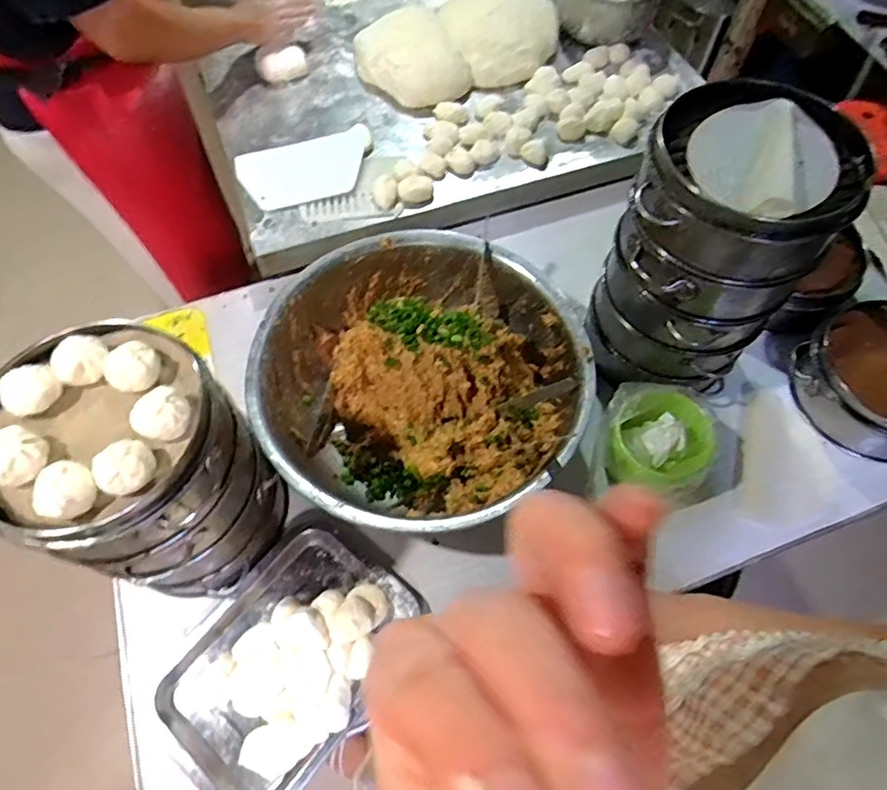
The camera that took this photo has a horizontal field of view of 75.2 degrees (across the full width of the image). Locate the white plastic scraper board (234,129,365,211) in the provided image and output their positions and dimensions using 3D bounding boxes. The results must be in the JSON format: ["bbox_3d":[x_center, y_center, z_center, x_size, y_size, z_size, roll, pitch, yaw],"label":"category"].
[{"bbox_3d":[-0.208,-0.337,0.863,0.188,0.009,0.132,-16,65,-7],"label":"white plastic scraper board"}]

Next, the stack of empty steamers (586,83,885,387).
[{"bbox_3d":[0.278,-0.148,0.631,0.182,0.296,0.192,27,65,13],"label":"stack of empty steamers"}]

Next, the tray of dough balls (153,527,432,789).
[{"bbox_3d":[-0.159,0.277,0.603,0.196,0.054,0.260,32,67,16],"label":"tray of dough balls"}]

